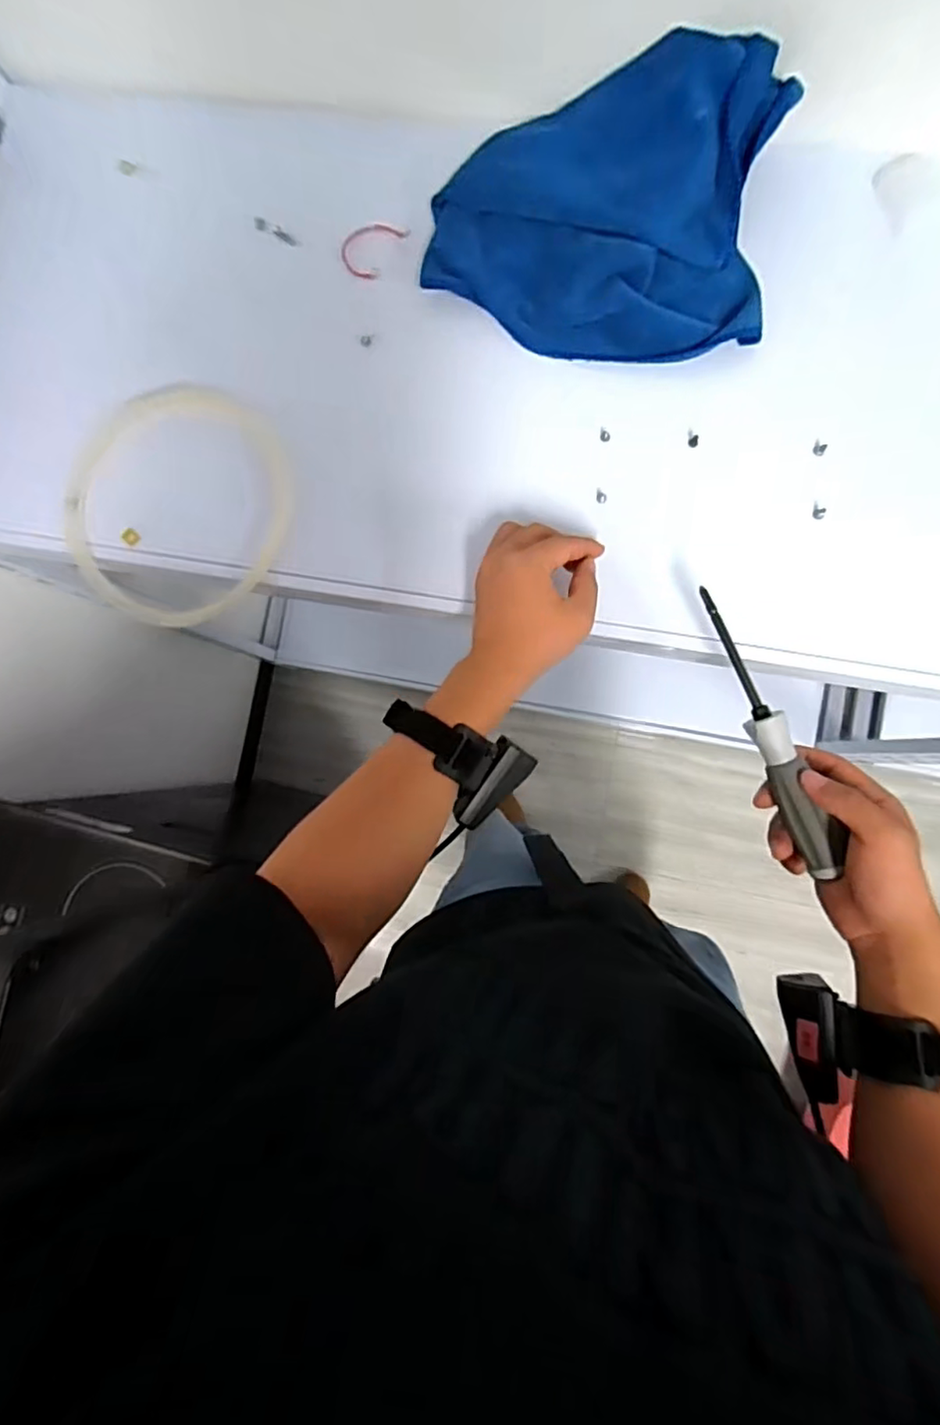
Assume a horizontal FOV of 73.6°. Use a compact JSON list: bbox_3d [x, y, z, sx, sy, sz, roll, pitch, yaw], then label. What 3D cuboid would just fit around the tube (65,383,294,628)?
[{"bbox_3d":[-0.230,-0.165,0.505,0.177,0.027,0.191,0,91,7],"label":"tube"}]

